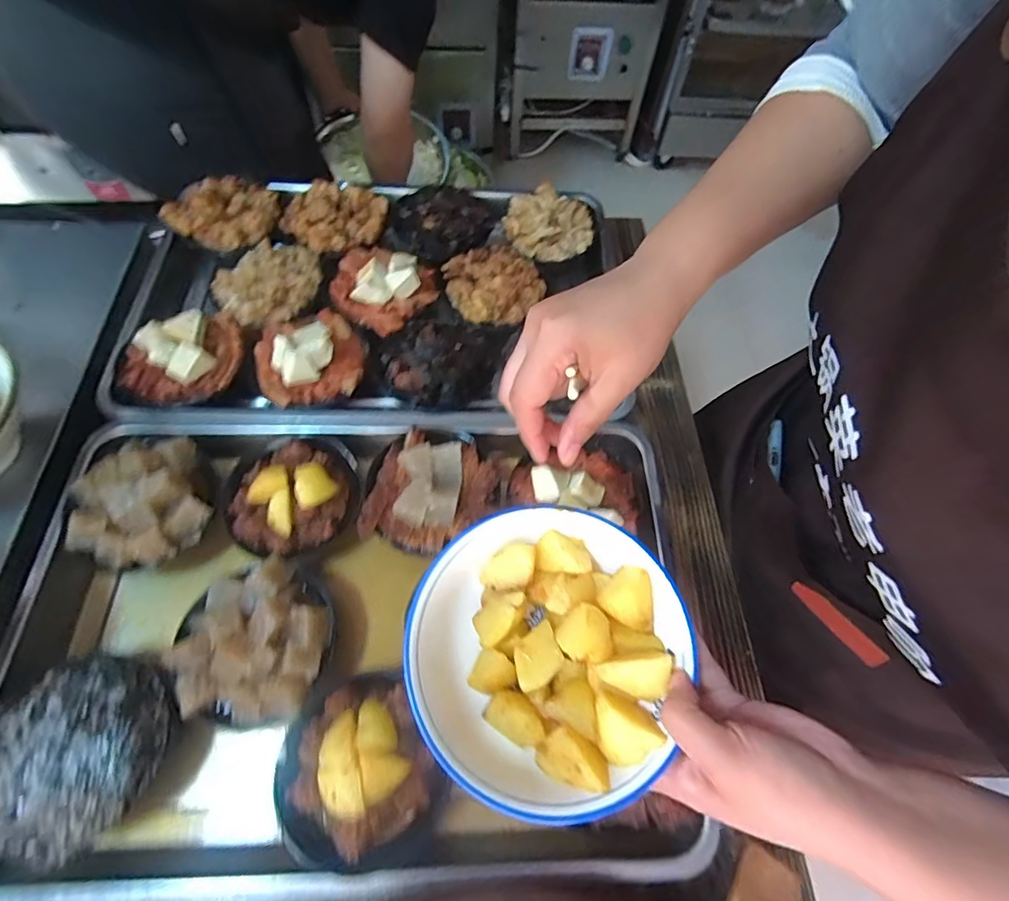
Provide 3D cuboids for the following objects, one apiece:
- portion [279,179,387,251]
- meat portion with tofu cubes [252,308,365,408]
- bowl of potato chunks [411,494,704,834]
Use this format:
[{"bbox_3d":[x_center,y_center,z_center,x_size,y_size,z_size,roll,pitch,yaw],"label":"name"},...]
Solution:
[{"bbox_3d":[-0.224,-0.316,0.651,0.134,0.031,0.107,-21,66,-13],"label":"portion"},{"bbox_3d":[-0.225,-0.113,0.548,0.115,0.035,0.124,-22,66,-14],"label":"meat portion with tofu cubes"},{"bbox_3d":[0.023,0.114,0.289,0.147,0.042,0.156,1,63,-1],"label":"bowl of potato chunks"}]

